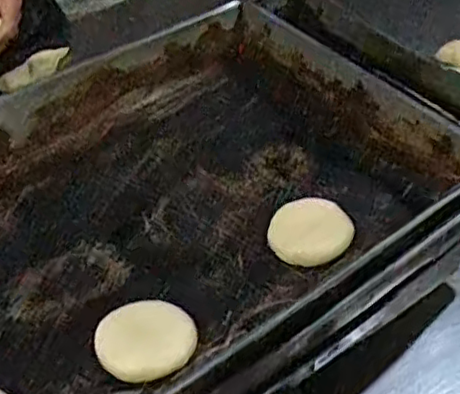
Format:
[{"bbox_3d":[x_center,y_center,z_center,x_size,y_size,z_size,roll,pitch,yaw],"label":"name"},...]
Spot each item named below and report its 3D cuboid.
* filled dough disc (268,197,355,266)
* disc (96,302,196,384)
[{"bbox_3d":[0.068,0.031,0.559,0.061,0.024,0.062,-3,47,3],"label":"filled dough disc"},{"bbox_3d":[-0.062,0.109,0.497,0.072,0.021,0.065,-13,47,-6],"label":"disc"}]

